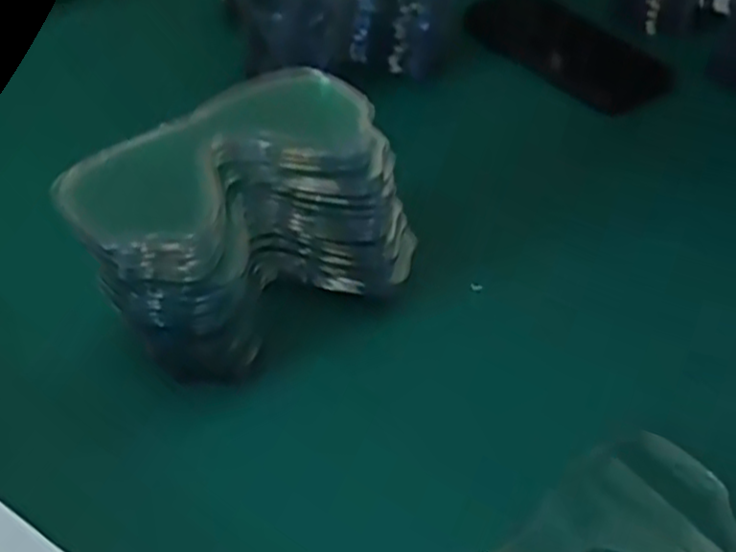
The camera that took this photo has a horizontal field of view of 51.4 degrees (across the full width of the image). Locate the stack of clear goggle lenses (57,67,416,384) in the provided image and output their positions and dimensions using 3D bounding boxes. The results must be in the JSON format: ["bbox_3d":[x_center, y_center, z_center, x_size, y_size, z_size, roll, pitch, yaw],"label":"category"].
[{"bbox_3d":[-0.051,-0.025,0.336,0.144,0.083,0.077,-26,52,-26],"label":"stack of clear goggle lenses"}]

